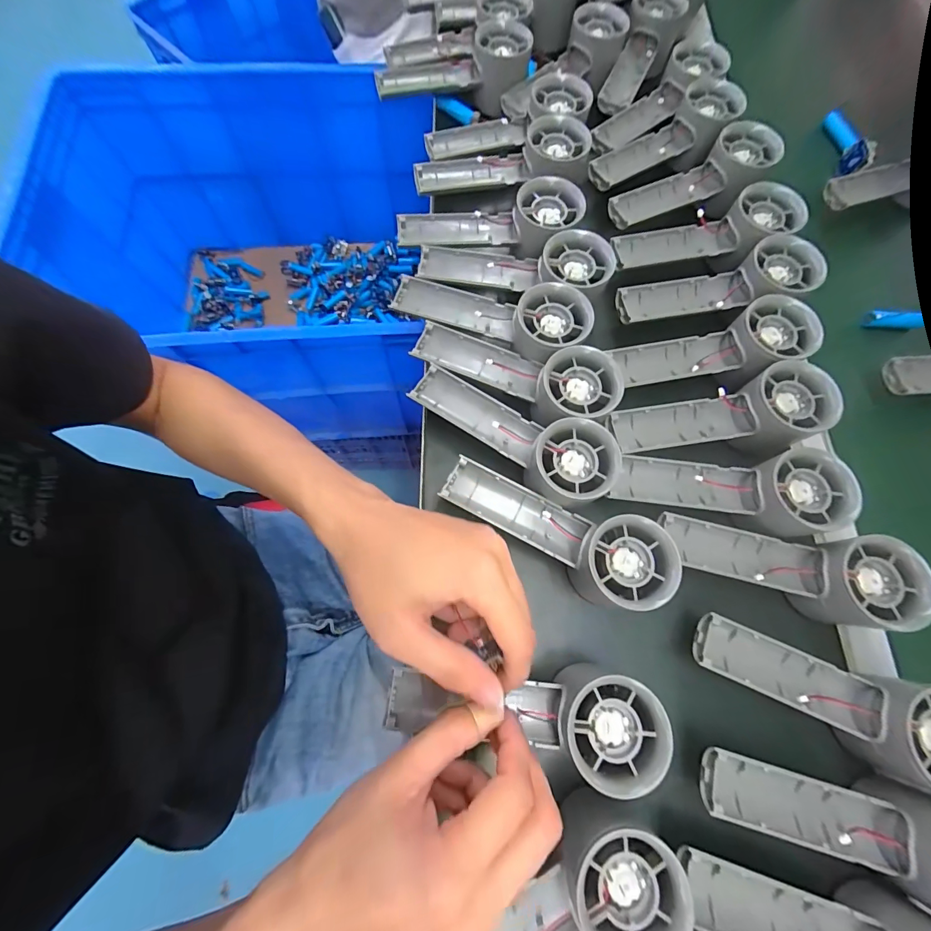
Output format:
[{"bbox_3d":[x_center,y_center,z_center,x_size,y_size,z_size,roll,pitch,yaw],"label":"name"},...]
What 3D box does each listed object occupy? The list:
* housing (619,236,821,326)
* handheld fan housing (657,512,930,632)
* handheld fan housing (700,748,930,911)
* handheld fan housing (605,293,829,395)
[{"bbox_3d":[0.212,-0.151,0.345,0.159,0.031,0.046,-12,73,7],"label":"housing"},{"bbox_3d":[0.215,0.069,0.283,0.154,0.051,0.055,13,72,16],"label":"handheld fan housing"},{"bbox_3d":[0.217,0.198,0.219,0.147,0.045,0.050,19,73,4],"label":"handheld fan housing"},{"bbox_3d":[0.197,-0.087,0.310,0.145,0.033,0.060,-15,74,-7],"label":"handheld fan housing"}]

